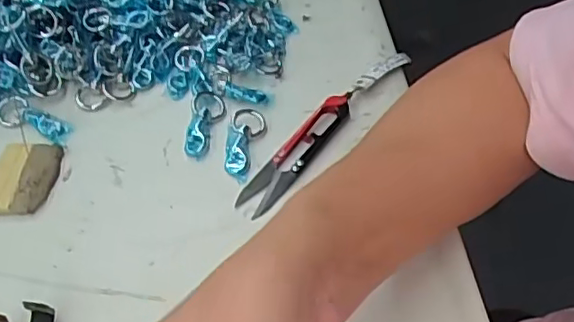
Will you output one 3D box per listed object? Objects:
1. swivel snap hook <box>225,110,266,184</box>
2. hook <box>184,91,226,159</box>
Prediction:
[{"bbox_3d":[-0.028,-0.012,0.386,0.022,0.007,0.055,5,58,5],"label":"swivel snap hook"},{"bbox_3d":[-0.054,-0.025,0.400,0.023,0.010,0.055,3,47,2],"label":"hook"}]

